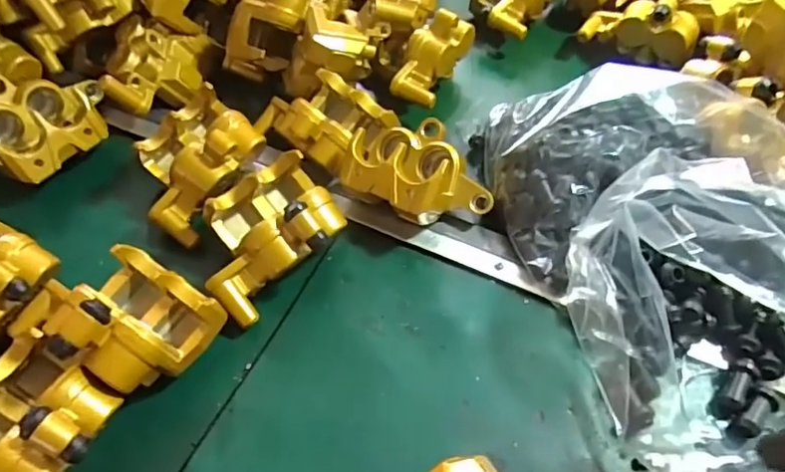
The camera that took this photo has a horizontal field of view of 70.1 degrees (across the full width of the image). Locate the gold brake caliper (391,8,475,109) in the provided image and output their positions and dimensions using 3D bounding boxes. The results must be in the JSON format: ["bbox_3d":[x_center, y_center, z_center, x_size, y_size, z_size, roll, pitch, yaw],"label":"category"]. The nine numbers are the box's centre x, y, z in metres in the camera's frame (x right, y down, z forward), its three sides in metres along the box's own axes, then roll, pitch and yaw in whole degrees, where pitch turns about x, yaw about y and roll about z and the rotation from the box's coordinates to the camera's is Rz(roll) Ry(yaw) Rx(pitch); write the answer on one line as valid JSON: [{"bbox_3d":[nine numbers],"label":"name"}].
[{"bbox_3d":[0.035,-0.145,0.462,0.046,0.046,0.087,32,80,18],"label":"gold brake caliper"}]

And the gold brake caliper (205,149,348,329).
[{"bbox_3d":[-0.081,-0.002,0.361,0.095,0.054,0.077,-34,60,-23],"label":"gold brake caliper"}]

